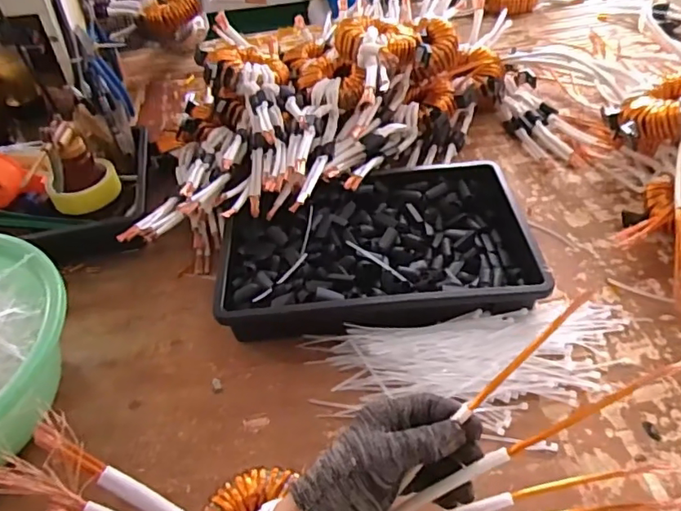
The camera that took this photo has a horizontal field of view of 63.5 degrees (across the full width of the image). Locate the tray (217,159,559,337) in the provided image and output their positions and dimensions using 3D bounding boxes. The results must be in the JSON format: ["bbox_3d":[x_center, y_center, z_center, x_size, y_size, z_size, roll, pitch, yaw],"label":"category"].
[{"bbox_3d":[0.043,-0.015,0.691,0.369,0.054,0.251,-6,45,0],"label":"tray"}]

